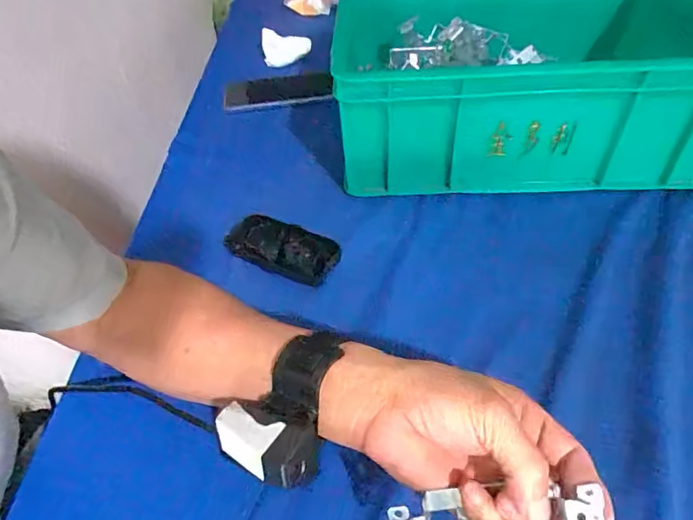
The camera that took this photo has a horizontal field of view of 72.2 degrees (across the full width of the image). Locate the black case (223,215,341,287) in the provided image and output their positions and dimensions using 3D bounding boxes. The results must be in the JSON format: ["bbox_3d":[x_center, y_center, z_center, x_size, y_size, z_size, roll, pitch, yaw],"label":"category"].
[{"bbox_3d":[-0.063,-0.012,0.476,0.115,0.025,0.050,22,93,14],"label":"black case"}]

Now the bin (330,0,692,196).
[{"bbox_3d":[0.218,-0.240,0.577,0.459,0.143,0.343,0,47,6],"label":"bin"}]

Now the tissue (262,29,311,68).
[{"bbox_3d":[-0.098,-0.345,0.778,0.085,0.055,0.014,8,48,13],"label":"tissue"}]

